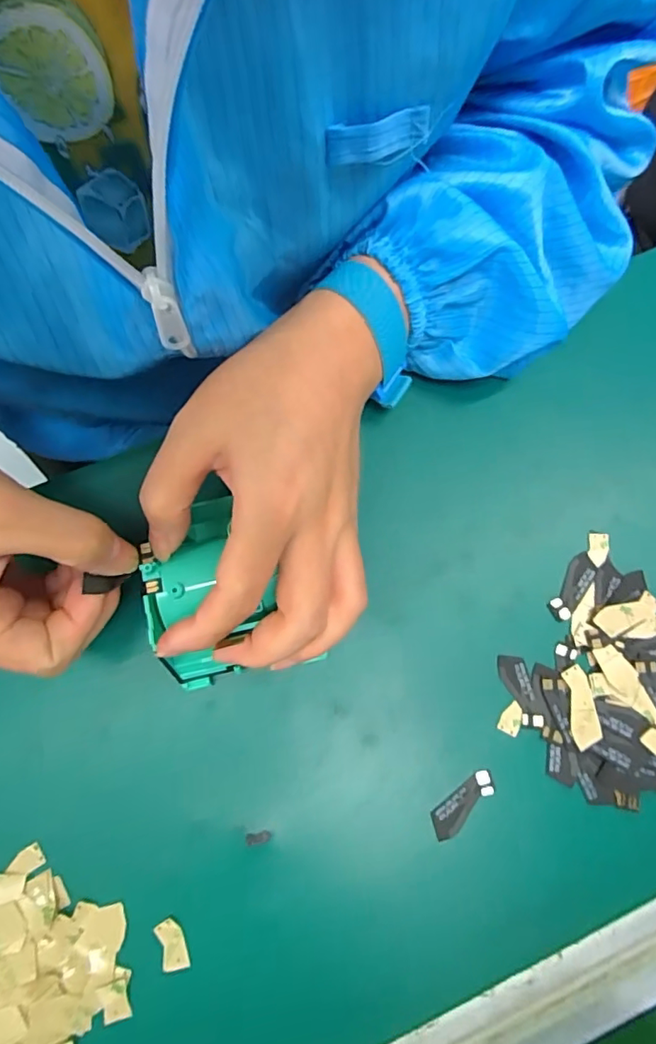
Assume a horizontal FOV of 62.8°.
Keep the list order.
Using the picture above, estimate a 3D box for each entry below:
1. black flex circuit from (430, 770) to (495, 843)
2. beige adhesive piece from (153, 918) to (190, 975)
[{"bbox_3d":[0.064,0.133,0.254,0.036,0.004,0.013,-39,81,-9],"label":"black flex circuit"},{"bbox_3d":[-0.069,0.187,0.236,0.011,0.004,0.020,-19,71,-9],"label":"beige adhesive piece"}]

